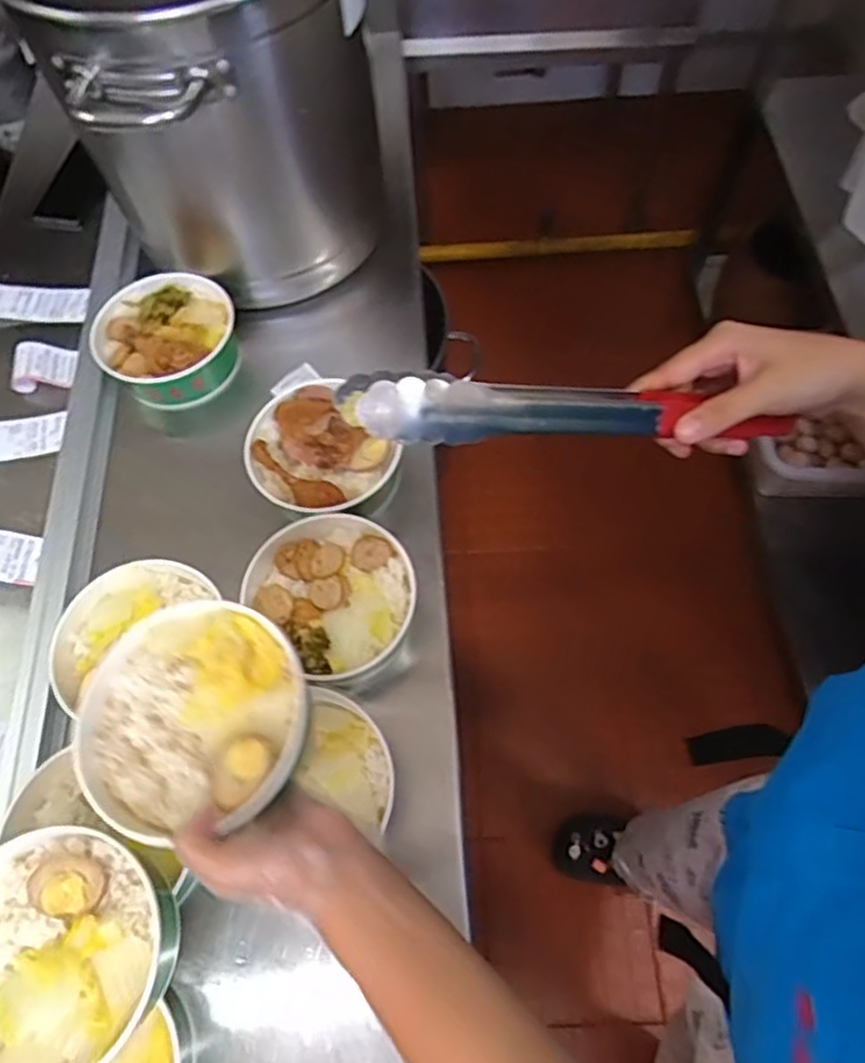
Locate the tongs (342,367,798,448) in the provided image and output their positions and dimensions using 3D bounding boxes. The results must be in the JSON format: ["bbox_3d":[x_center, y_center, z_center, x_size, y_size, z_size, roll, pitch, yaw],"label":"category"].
[{"bbox_3d":[0.080,-0.074,0.402,0.272,0.035,0.053,-3,61,-23],"label":"tongs"}]

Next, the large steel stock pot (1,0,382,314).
[{"bbox_3d":[-0.236,-0.510,0.798,0.361,0.371,0.317,-38,67,-15],"label":"large steel stock pot"}]

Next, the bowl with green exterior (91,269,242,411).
[{"bbox_3d":[-0.318,-0.226,0.830,0.155,0.067,0.156,-1,63,3],"label":"bowl with green exterior"}]

